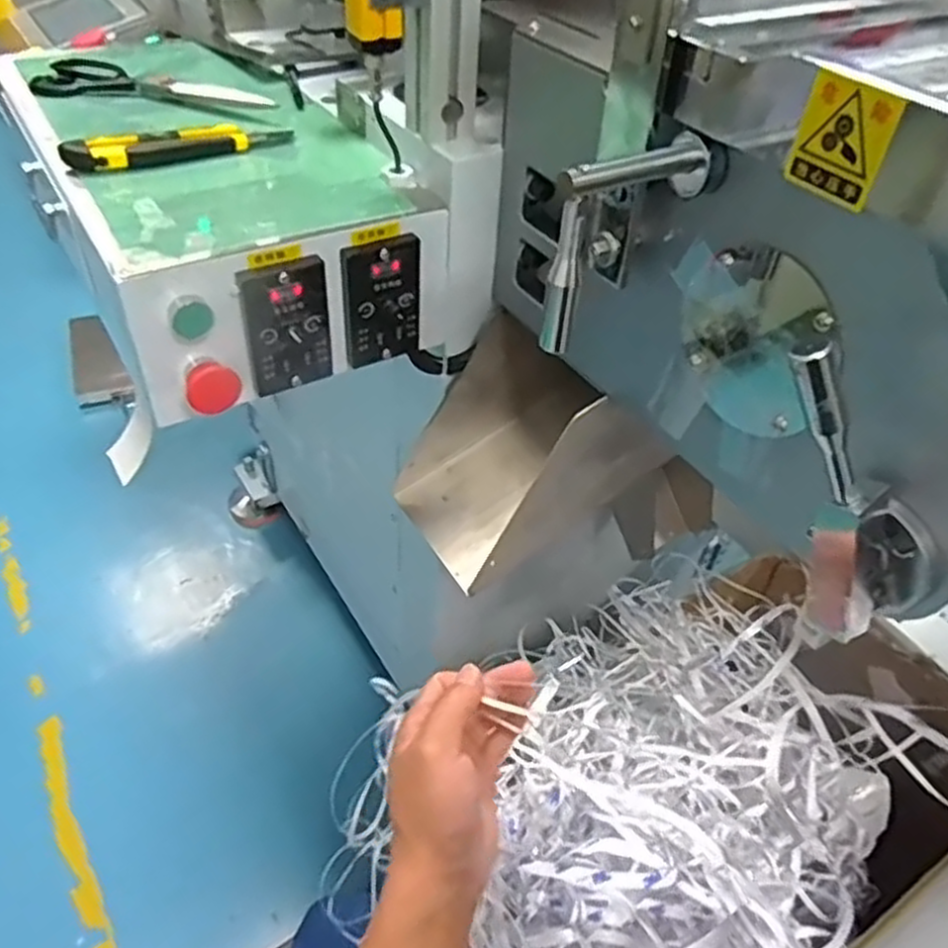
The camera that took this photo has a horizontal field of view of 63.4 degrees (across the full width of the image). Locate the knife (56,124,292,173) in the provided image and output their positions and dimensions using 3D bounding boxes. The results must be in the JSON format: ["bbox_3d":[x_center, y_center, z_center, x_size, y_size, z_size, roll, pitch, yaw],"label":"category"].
[{"bbox_3d":[-0.234,-0.267,0.621,0.179,0.018,0.039,-20,49,-23],"label":"knife"}]

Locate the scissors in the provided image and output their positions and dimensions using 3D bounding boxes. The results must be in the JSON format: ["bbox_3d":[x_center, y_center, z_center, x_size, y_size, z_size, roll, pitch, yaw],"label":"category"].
[{"bbox_3d":[-0.305,-0.352,0.707,0.243,0.020,0.077,23,47,18],"label":"scissors"}]

